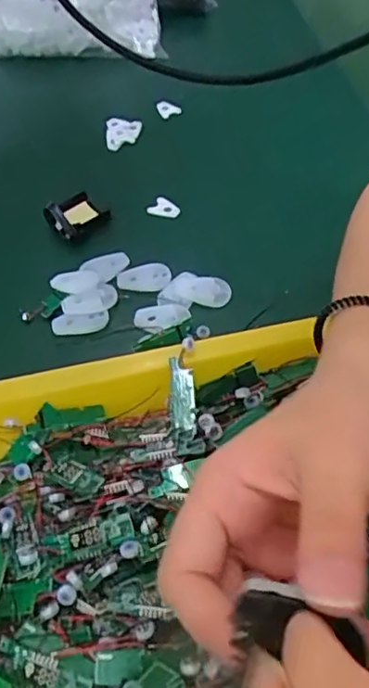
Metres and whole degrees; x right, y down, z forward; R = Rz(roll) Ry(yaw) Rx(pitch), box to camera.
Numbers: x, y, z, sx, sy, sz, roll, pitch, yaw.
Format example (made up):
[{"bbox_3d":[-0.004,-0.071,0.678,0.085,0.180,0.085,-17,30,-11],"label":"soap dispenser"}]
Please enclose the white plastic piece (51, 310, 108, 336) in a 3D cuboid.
[{"bbox_3d":[-0.067,-0.013,0.379,0.036,0.006,0.014,-6,51,-1],"label":"white plastic piece"}]

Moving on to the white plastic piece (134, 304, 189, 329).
[{"bbox_3d":[-0.014,-0.018,0.380,0.034,0.006,0.018,-5,51,0],"label":"white plastic piece"}]

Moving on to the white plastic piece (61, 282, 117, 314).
[{"bbox_3d":[-0.061,-0.027,0.385,0.035,0.011,0.018,-20,52,-12],"label":"white plastic piece"}]

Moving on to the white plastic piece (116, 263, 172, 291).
[{"bbox_3d":[-0.028,-0.045,0.398,0.036,0.007,0.019,-4,51,1],"label":"white plastic piece"}]

